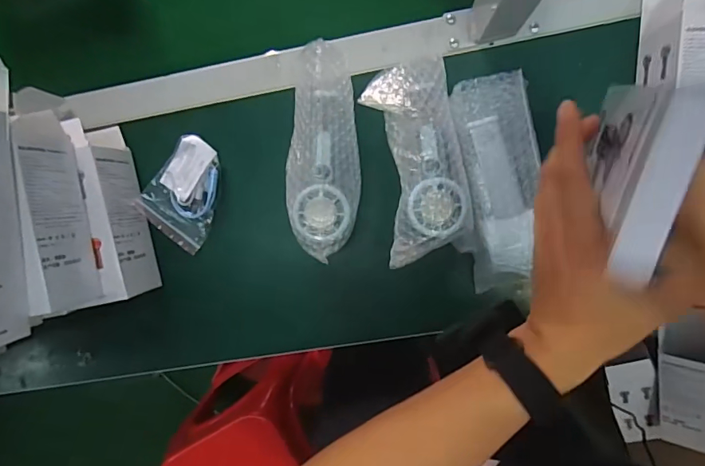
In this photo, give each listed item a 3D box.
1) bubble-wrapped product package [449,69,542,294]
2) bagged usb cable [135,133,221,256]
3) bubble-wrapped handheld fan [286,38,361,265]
[{"bbox_3d":[0.143,-0.057,0.464,0.082,0.052,0.195,-3,94,6],"label":"bubble-wrapped product package"},{"bbox_3d":[-0.186,-0.046,0.531,0.084,0.022,0.114,38,97,2],"label":"bagged usb cable"},{"bbox_3d":[-0.025,-0.080,0.469,0.069,0.089,0.196,6,95,6],"label":"bubble-wrapped handheld fan"}]

